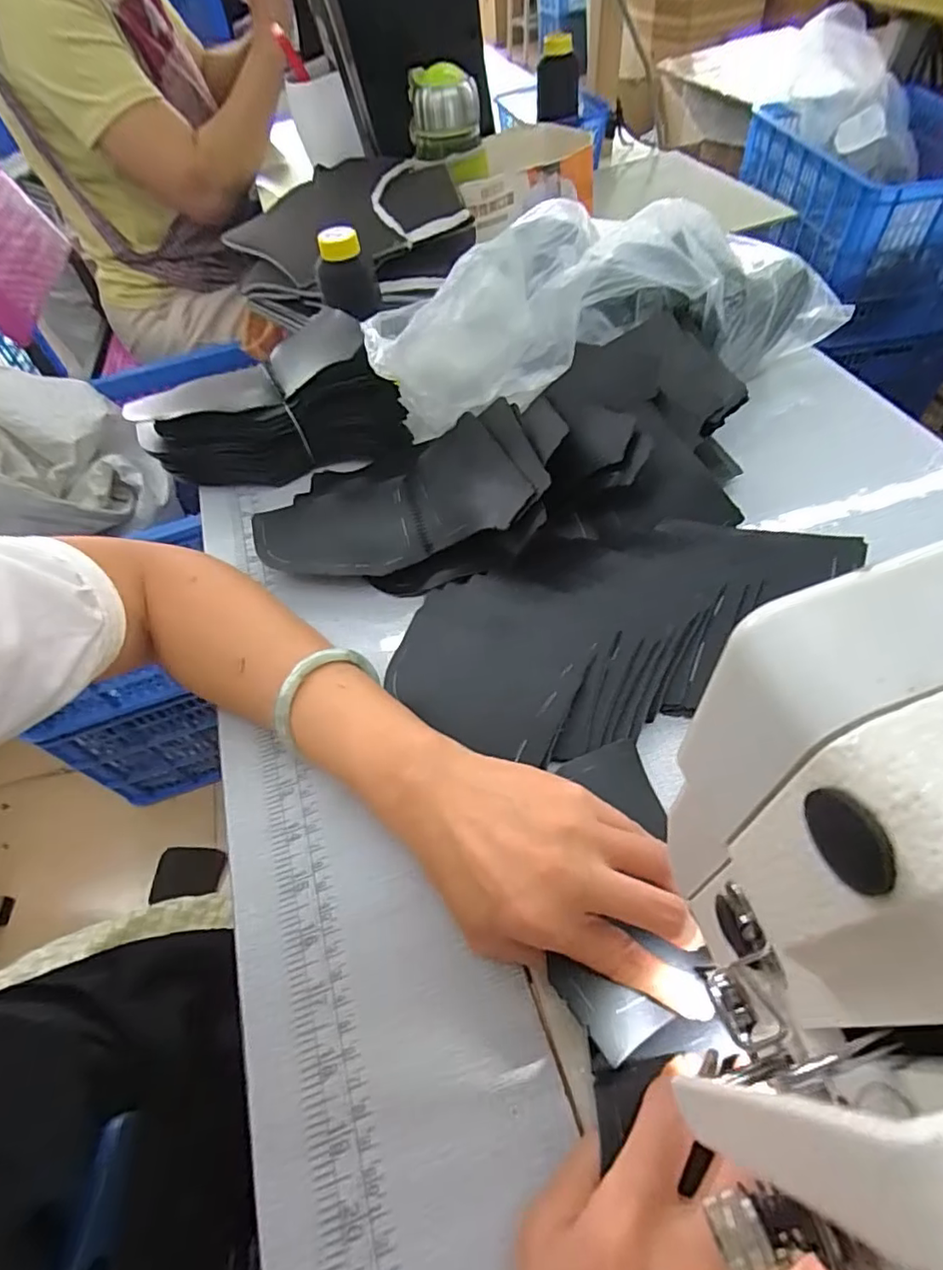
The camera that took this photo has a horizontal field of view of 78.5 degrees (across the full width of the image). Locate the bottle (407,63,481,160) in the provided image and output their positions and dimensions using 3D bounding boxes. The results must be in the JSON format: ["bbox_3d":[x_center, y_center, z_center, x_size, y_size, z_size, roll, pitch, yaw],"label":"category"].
[{"bbox_3d":[-0.029,-0.510,0.566,0.068,0.061,0.053,-4,54,3],"label":"bottle"}]

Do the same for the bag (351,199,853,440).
[{"bbox_3d":[0.108,-0.231,0.406,0.375,0.122,0.079,-24,55,-11],"label":"bag"}]

